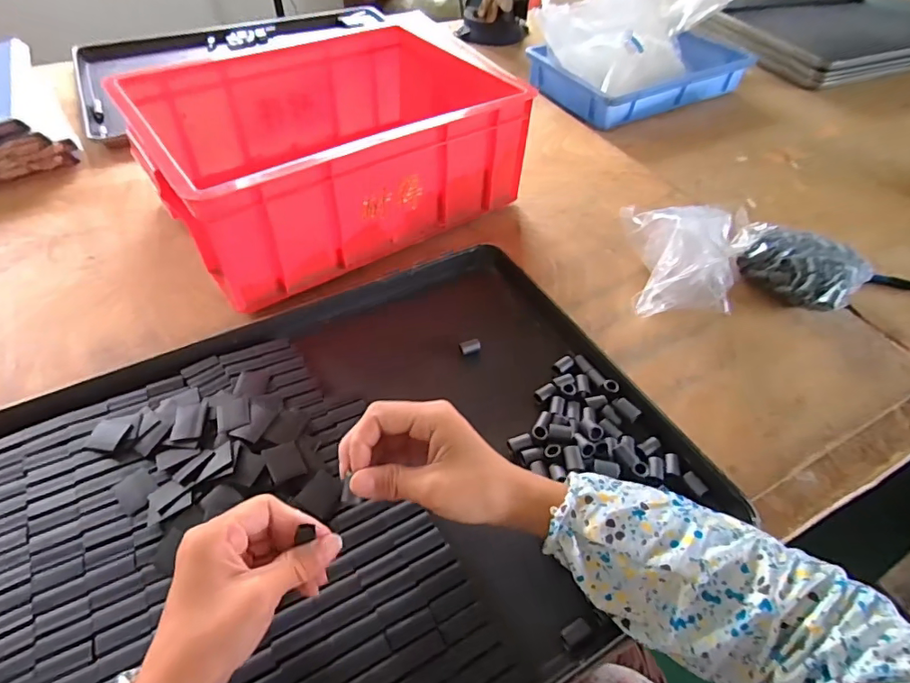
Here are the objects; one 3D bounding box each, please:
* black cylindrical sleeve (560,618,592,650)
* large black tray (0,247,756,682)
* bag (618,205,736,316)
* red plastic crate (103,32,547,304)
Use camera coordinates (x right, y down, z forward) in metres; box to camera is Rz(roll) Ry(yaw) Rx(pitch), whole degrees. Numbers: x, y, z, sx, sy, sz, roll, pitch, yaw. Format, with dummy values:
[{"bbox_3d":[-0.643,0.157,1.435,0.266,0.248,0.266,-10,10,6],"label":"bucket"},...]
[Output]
[{"bbox_3d":[0.083,0.200,0.359,0.020,0.008,0.012,-22,53,-21],"label":"black cylindrical sleeve"},{"bbox_3d":[-0.111,0.117,0.410,0.589,0.030,0.398,-22,52,-21],"label":"large black tray"},{"bbox_3d":[0.259,-0.100,0.589,0.119,0.081,0.153,7,48,4],"label":"bag"},{"bbox_3d":[-0.139,-0.244,0.652,0.411,0.148,0.283,-28,55,-25],"label":"red plastic crate"}]

